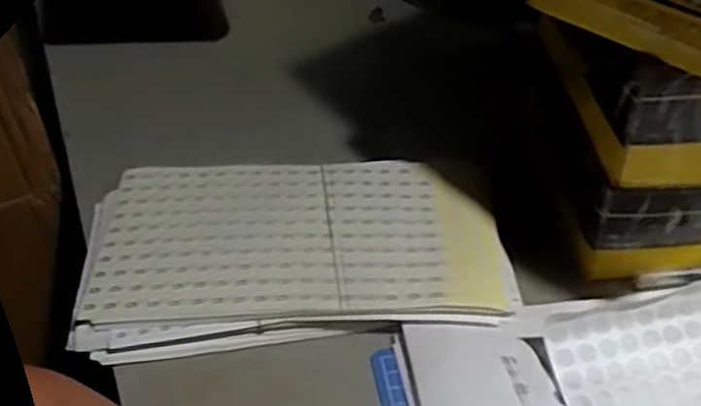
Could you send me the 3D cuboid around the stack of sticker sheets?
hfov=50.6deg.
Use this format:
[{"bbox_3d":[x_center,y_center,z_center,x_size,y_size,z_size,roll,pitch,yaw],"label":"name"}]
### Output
[{"bbox_3d":[-0.035,0.025,0.448,0.247,0.026,0.124,-4,42,-2],"label":"stack of sticker sheets"}]

